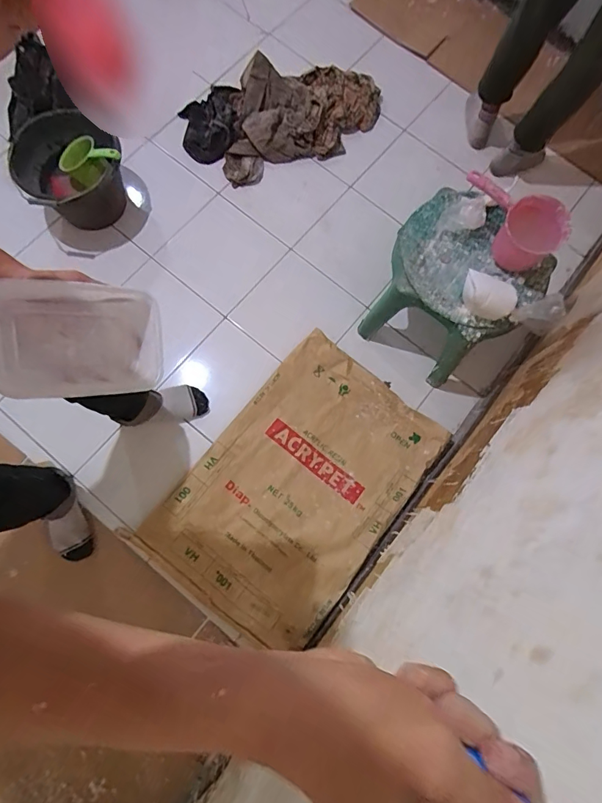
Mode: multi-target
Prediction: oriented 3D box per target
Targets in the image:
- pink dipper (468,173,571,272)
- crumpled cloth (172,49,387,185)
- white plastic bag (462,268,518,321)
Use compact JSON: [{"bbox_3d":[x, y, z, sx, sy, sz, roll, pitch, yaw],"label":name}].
[{"bbox_3d":[0.489,-0.425,1.007,0.133,0.122,0.257,-37,80,-11],"label":"pink dipper"},{"bbox_3d":[-0.059,-0.929,1.409,0.651,0.072,0.392,-17,76,-5],"label":"crumpled cloth"},{"bbox_3d":[0.438,-0.252,1.001,0.121,0.047,0.113,27,76,4],"label":"white plastic bag"}]

